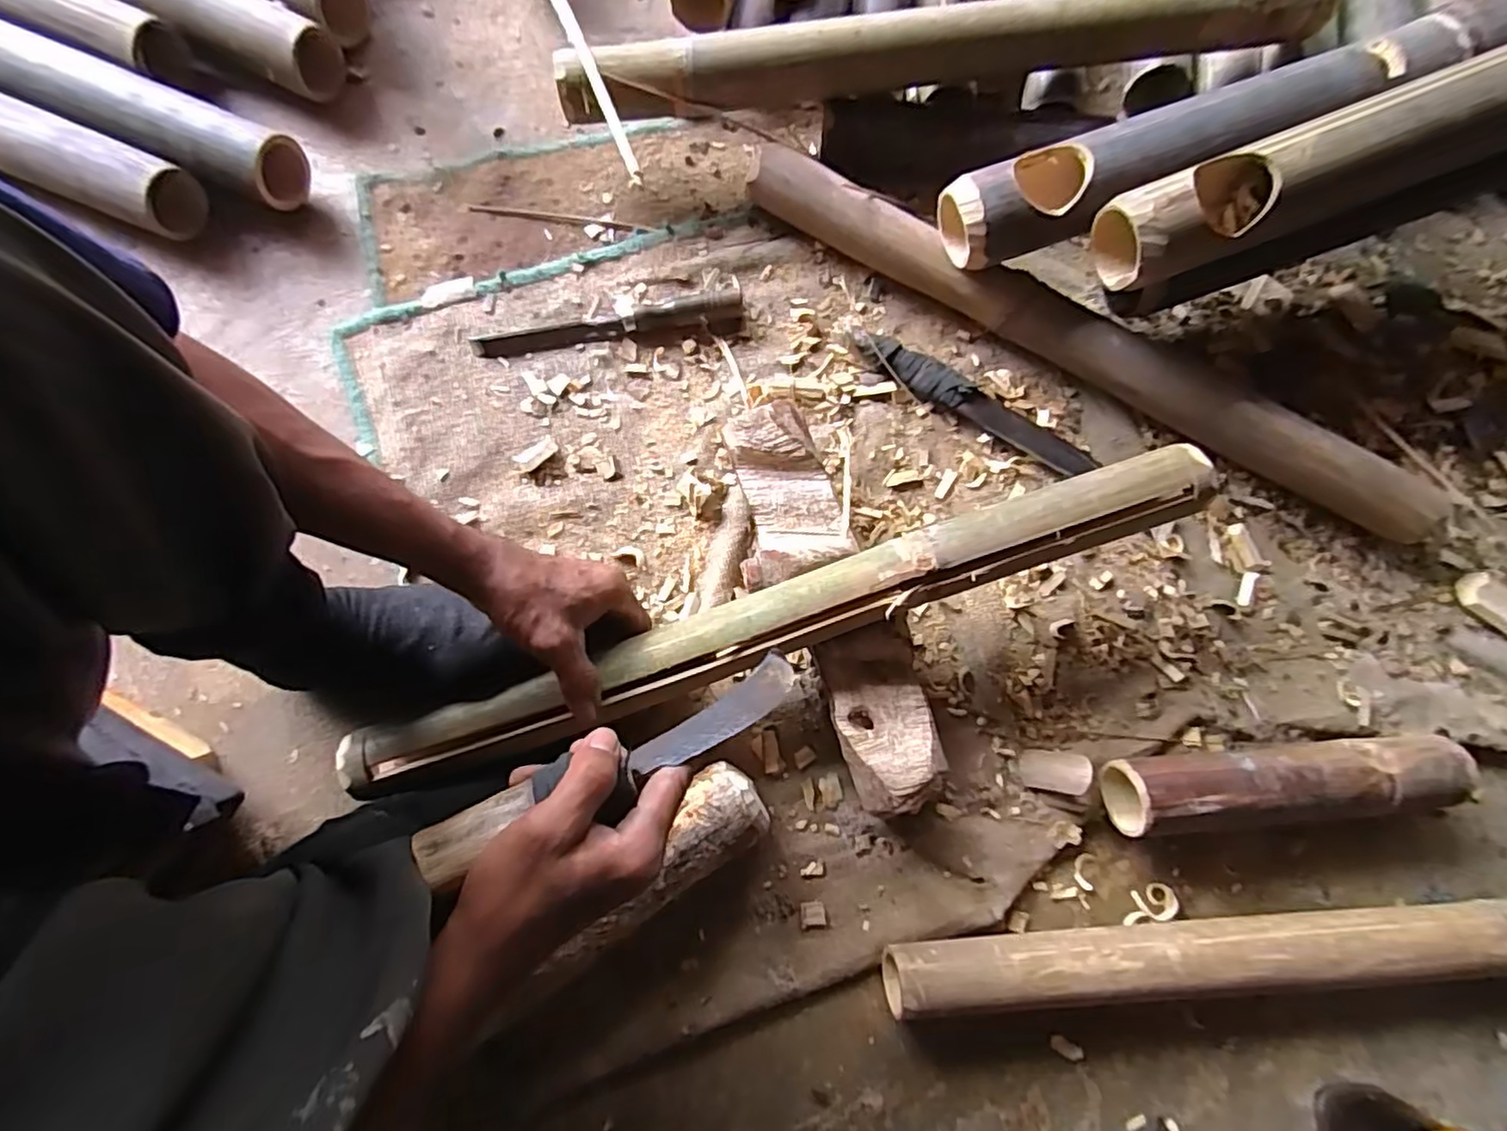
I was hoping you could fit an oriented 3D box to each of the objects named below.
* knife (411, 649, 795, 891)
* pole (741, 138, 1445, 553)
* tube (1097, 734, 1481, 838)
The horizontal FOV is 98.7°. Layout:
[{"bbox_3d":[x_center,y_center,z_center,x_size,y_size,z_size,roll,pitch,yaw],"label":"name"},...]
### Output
[{"bbox_3d":[-0.070,0.113,0.374,0.233,0.035,0.040,-21,80,-23],"label":"knife"},{"bbox_3d":[0.286,-0.198,0.575,0.639,0.055,0.061,29,80,4],"label":"pole"},{"bbox_3d":[0.421,0.171,0.512,0.269,0.052,0.057,-5,80,-2],"label":"tube"}]

